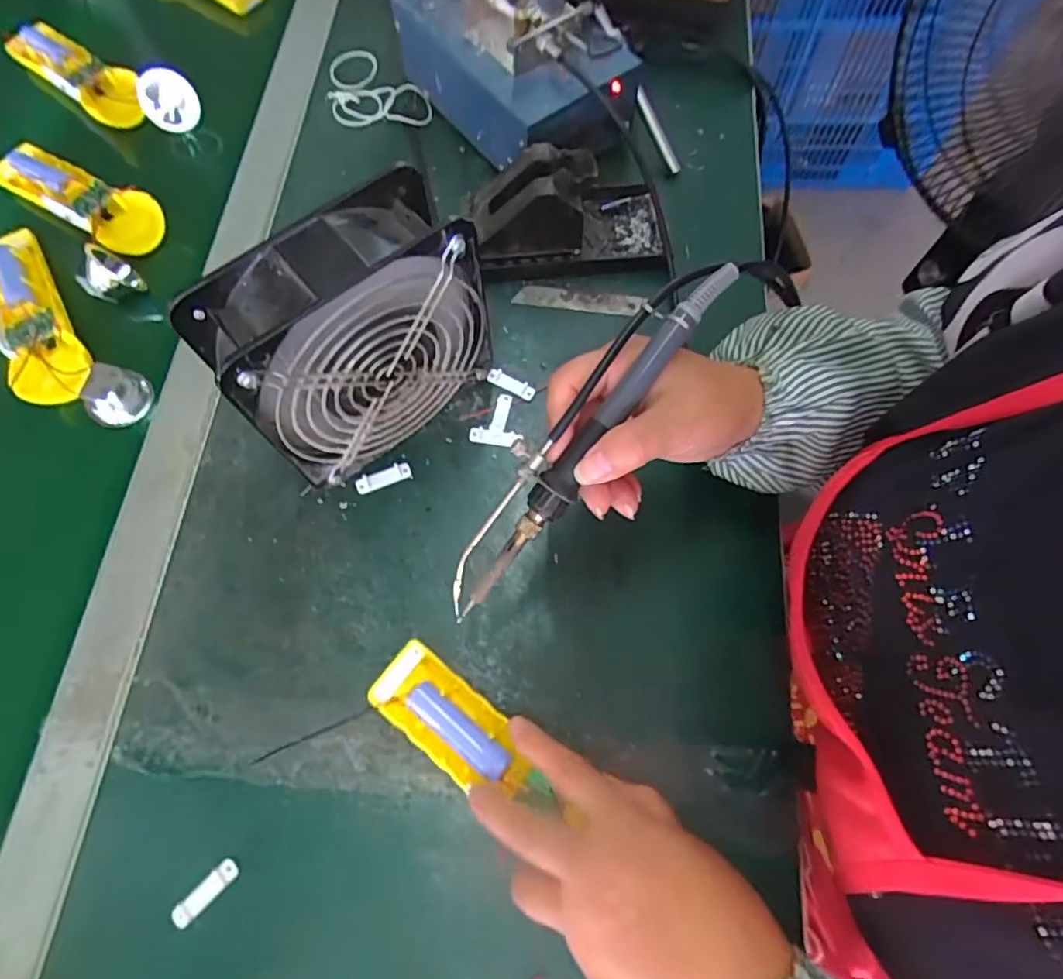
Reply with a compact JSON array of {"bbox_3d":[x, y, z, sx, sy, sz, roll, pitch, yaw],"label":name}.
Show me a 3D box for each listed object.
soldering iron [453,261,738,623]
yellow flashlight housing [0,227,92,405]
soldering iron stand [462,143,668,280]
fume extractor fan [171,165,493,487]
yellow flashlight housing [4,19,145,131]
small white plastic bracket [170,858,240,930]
[{"bbox_3d":[0.022,-0.025,0.281,0.028,0.020,0.204,39,94,14],"label":"soldering iron"},{"bbox_3d":[-0.377,-0.133,0.440,0.052,0.027,0.174,-34,72,-11],"label":"yellow flashlight housing"},{"bbox_3d":[0.026,-0.212,0.445,0.156,0.073,0.073,-7,69,-2],"label":"soldering iron stand"},{"bbox_3d":[-0.100,-0.082,0.351,0.149,0.152,0.060,-40,74,-13],"label":"fume extractor fan"},{"bbox_3d":[-0.420,-0.382,0.541,0.168,0.028,0.046,33,73,13],"label":"yellow flashlight housing"},{"bbox_3d":[-0.175,0.217,0.317,0.037,0.004,0.011,-43,74,-14],"label":"small white plastic bracket"}]

